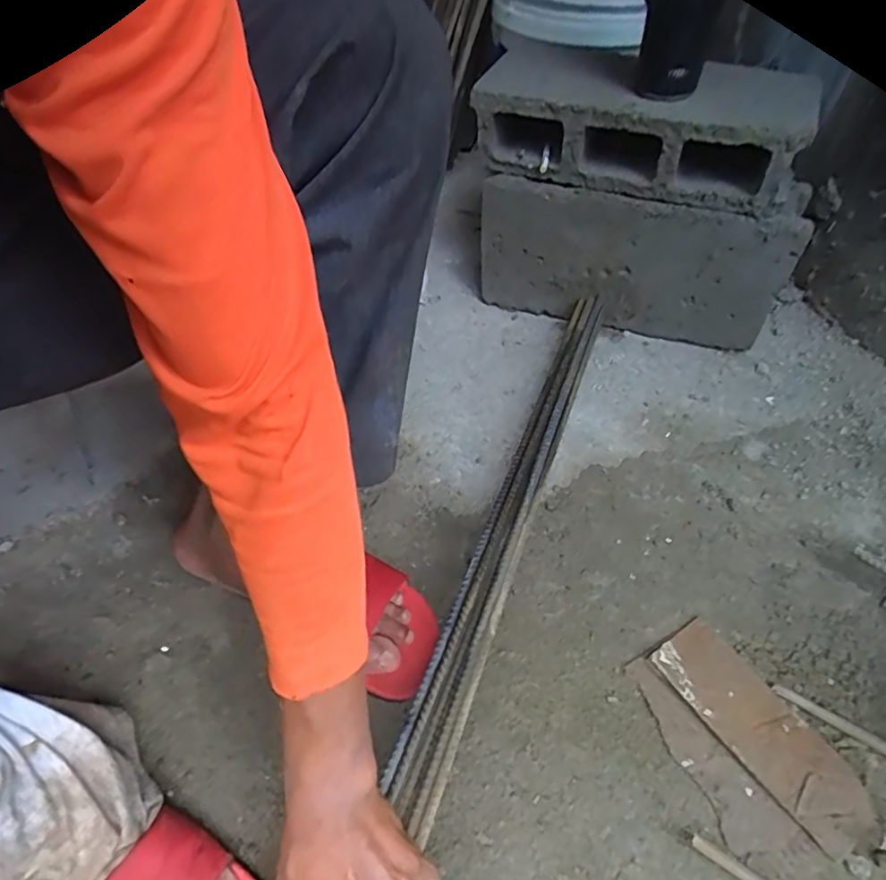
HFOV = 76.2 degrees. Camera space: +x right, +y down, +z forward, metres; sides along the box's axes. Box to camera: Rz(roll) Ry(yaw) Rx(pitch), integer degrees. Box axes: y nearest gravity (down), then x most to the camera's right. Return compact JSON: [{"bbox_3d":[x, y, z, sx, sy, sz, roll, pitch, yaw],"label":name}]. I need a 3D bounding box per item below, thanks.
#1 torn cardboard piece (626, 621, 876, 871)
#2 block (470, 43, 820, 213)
[{"bbox_3d":[0.265,0.265,0.503,0.123,0.012,0.193,-24,56,-20],"label":"torn cardboard piece"},{"bbox_3d":[0.248,-0.419,0.756,0.395,0.112,0.184,16,51,14],"label":"block"}]

